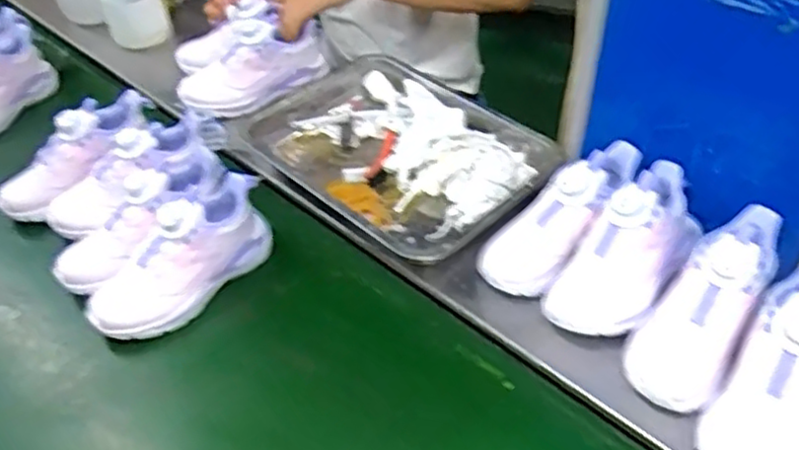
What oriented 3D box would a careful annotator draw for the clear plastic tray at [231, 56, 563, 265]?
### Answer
[{"bbox_3d":[-0.007,-0.097,0.894,0.388,0.071,0.261,33,56,33],"label":"clear plastic tray"}]

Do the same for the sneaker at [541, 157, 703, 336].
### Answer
[{"bbox_3d":[0.230,0.027,0.695,0.085,0.089,0.209,33,74,33],"label":"sneaker"}]

